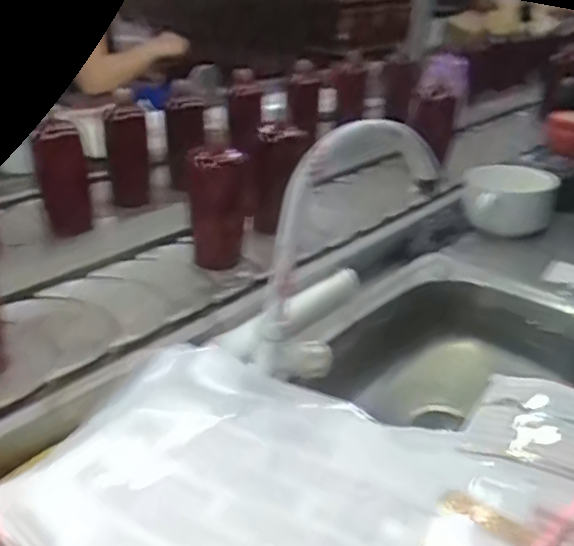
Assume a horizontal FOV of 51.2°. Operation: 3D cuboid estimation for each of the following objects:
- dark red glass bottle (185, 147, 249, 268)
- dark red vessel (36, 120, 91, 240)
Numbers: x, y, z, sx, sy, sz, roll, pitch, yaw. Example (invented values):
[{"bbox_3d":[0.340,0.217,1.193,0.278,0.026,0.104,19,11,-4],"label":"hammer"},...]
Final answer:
[{"bbox_3d":[-0.092,-0.093,0.827,0.061,0.160,0.065,21,35,30],"label":"dark red glass bottle"},{"bbox_3d":[-0.335,-0.136,0.902,0.068,0.158,0.062,-8,31,-17],"label":"dark red vessel"}]

